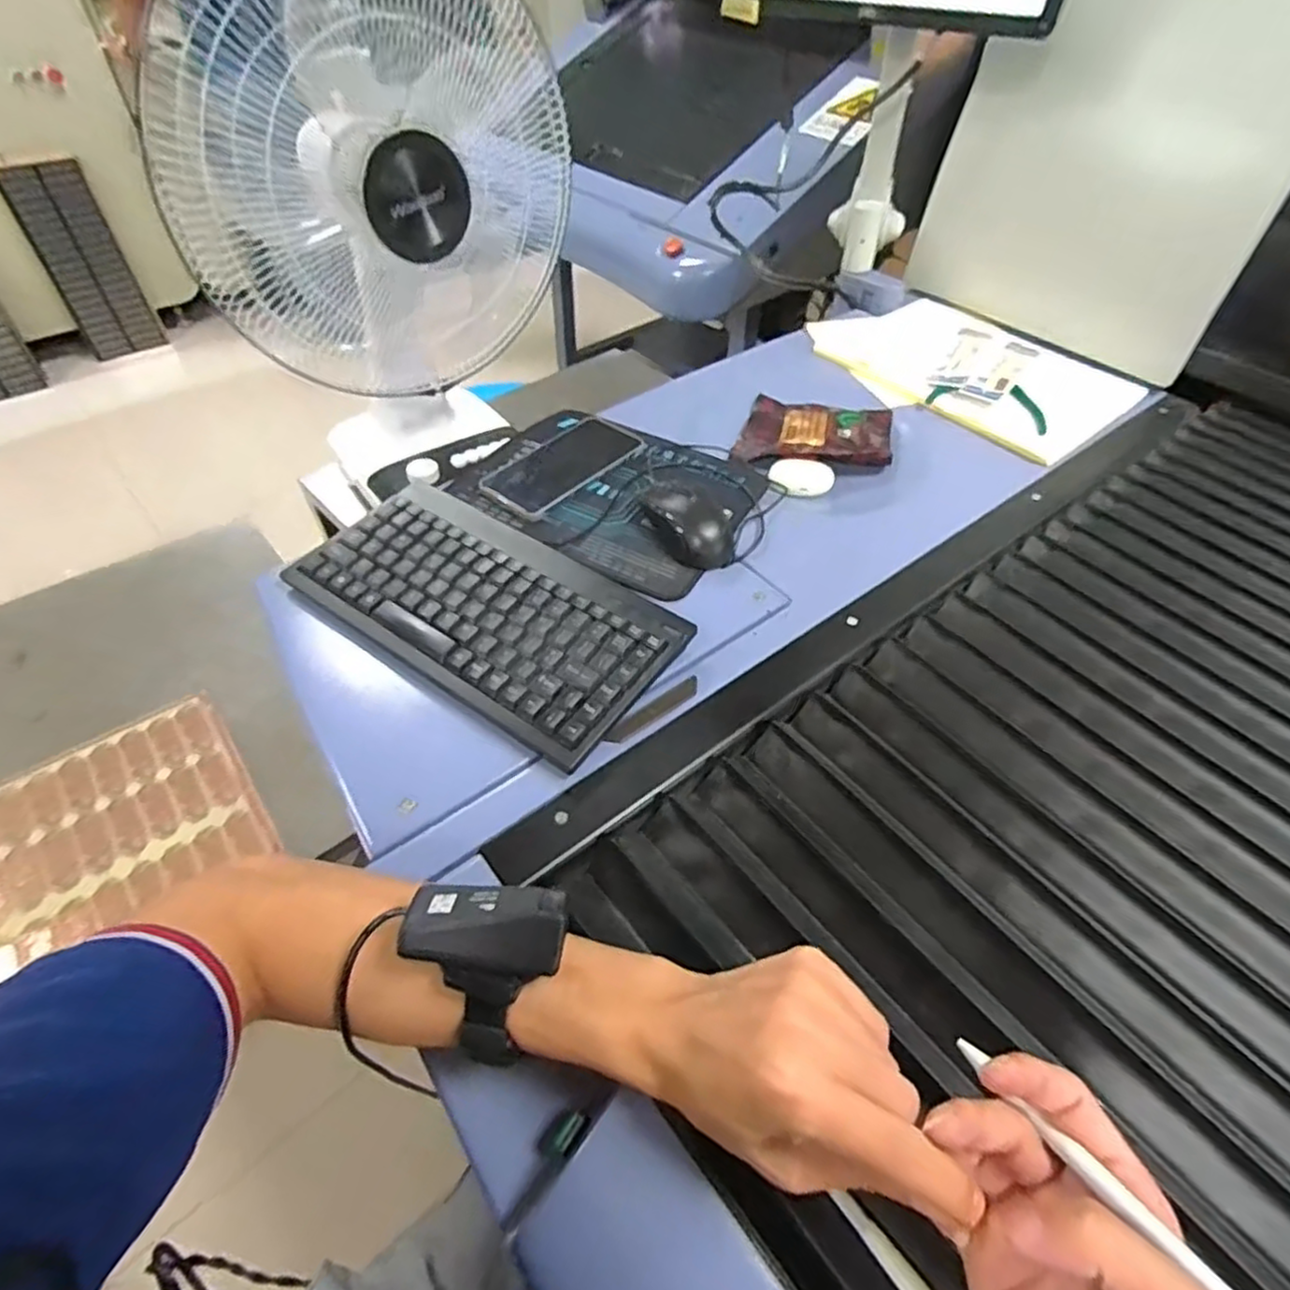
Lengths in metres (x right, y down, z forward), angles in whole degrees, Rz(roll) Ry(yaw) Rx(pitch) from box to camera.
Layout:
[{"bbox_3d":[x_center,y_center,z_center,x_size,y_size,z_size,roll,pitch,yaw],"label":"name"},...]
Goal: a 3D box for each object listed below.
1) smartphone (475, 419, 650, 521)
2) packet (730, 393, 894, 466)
[{"bbox_3d":[-0.078,-0.174,0.670,0.082,0.007,0.159,35,59,26],"label":"smartphone"},{"bbox_3d":[0.183,-0.232,0.752,0.161,0.025,0.118,6,51,6],"label":"packet"}]

